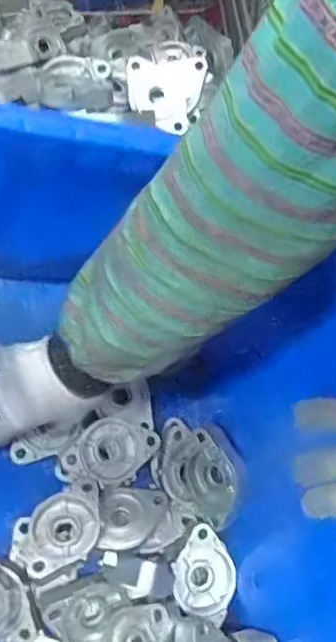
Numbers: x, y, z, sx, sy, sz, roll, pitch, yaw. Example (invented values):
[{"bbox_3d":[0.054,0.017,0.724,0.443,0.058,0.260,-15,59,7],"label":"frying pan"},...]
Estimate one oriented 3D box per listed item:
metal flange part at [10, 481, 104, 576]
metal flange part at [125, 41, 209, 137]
[{"bbox_3d":[-0.100,0.194,0.546,0.091,0.032,0.065,-26,55,-11],"label":"metal flange part"},{"bbox_3d":[-0.004,-0.274,0.686,0.085,0.034,0.105,12,64,4],"label":"metal flange part"}]

